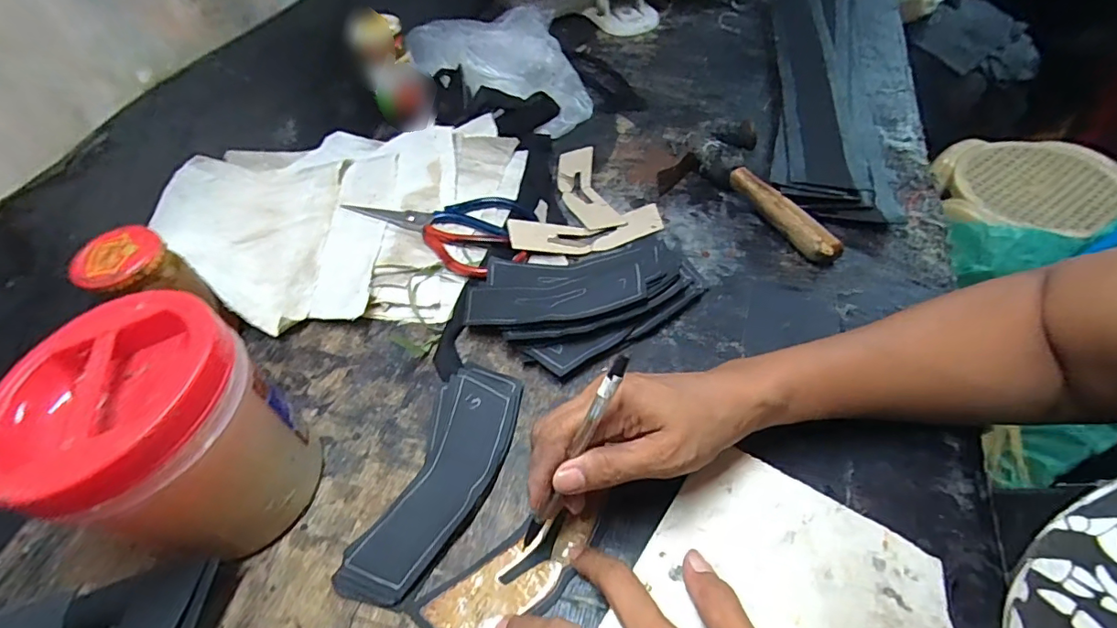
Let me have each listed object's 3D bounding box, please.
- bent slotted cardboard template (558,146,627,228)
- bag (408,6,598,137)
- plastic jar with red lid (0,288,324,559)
[{"bbox_3d":[0.027,-0.133,0.527,0.046,0.005,0.137,-11,52,-6],"label":"bent slotted cardboard template"},{"bbox_3d":[-0.078,-0.307,0.643,0.195,0.048,0.256,-16,51,-4],"label":"bag"},{"bbox_3d":[-0.230,0.074,0.310,0.118,0.140,0.113,-4,51,6],"label":"plastic jar with red lid"}]

